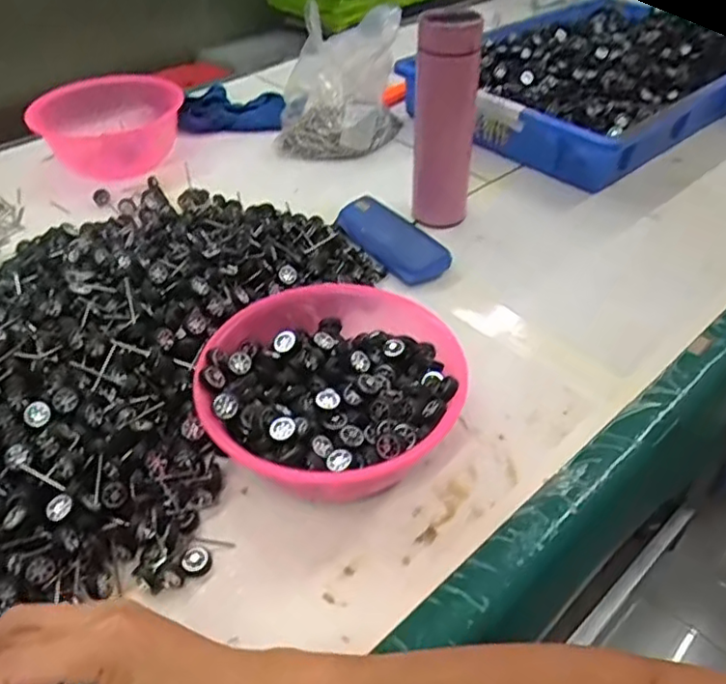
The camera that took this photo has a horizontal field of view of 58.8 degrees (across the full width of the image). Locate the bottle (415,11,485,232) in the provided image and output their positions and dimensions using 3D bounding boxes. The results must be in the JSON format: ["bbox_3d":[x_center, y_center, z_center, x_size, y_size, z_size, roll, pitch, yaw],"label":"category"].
[{"bbox_3d":[0.087,-0.224,0.693,0.064,0.226,0.054,4,42,4],"label":"bottle"}]

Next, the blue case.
[{"bbox_3d":[0.030,-0.114,0.706,0.057,0.033,0.159,-23,47,-24],"label":"blue case"}]

